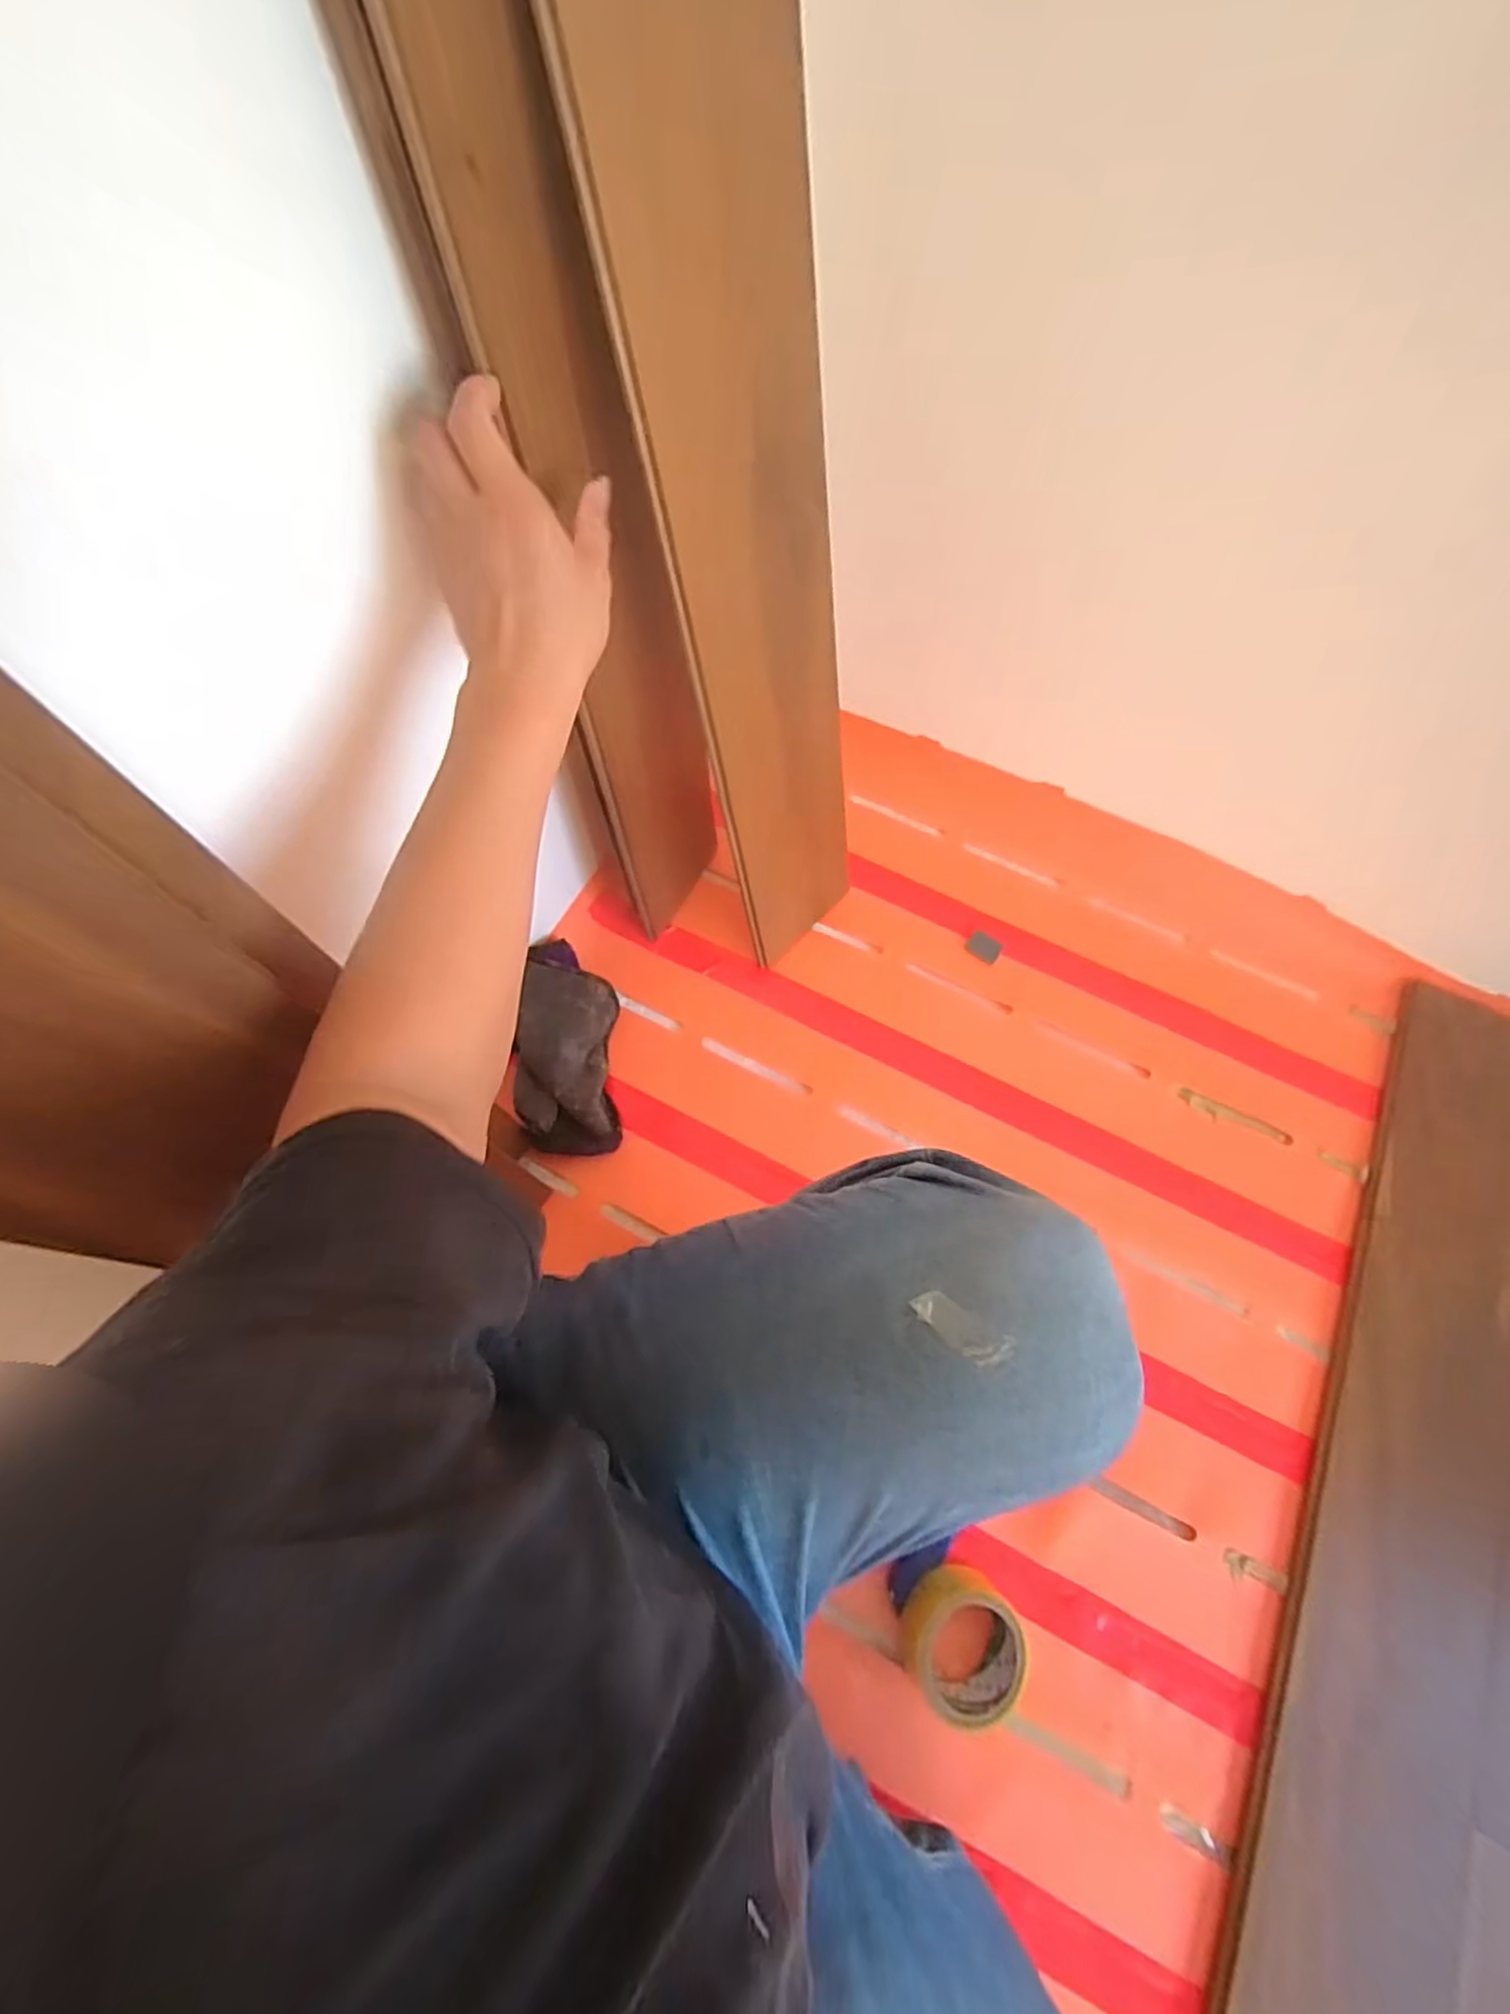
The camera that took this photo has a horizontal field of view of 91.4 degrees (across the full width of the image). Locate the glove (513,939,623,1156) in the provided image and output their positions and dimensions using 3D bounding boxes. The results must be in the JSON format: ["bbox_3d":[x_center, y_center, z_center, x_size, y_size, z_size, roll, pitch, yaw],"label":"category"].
[{"bbox_3d":[-0.204,0.043,0.804,0.100,0.076,0.229,-4,82,-5],"label":"glove"}]

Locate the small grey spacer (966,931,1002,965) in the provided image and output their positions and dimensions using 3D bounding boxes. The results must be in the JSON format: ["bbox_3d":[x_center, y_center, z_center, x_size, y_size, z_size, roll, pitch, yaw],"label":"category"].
[{"bbox_3d":[0.285,-0.074,0.912,0.041,0.021,0.027,42,71,14],"label":"small grey spacer"}]

